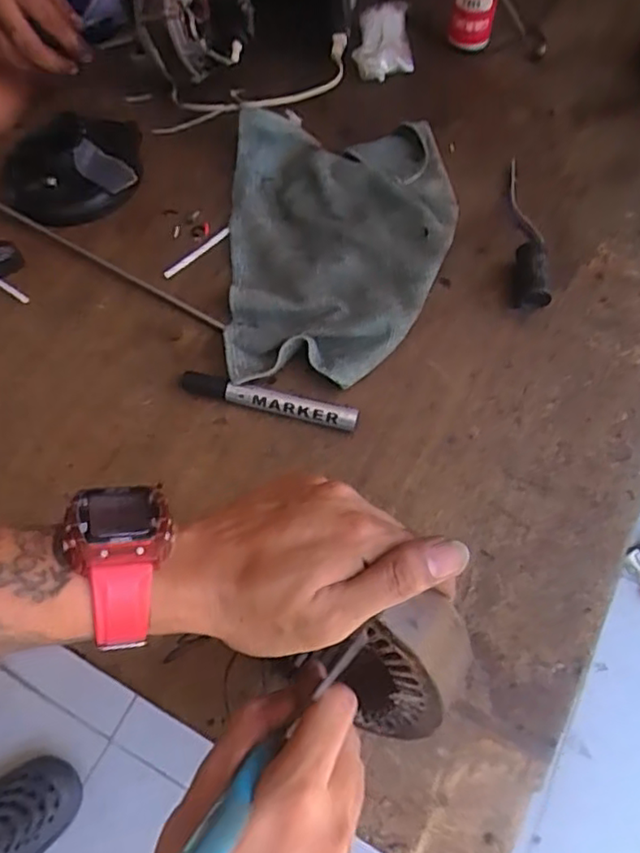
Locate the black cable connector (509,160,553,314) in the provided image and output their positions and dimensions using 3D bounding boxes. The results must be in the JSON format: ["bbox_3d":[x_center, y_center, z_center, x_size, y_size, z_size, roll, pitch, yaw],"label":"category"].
[{"bbox_3d":[0.177,-0.172,0.535,0.025,0.033,0.160,6,65,3],"label":"black cable connector"}]

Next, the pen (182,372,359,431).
[{"bbox_3d":[-0.038,-0.020,0.469,0.134,0.019,0.015,14,66,7],"label":"pen"}]

